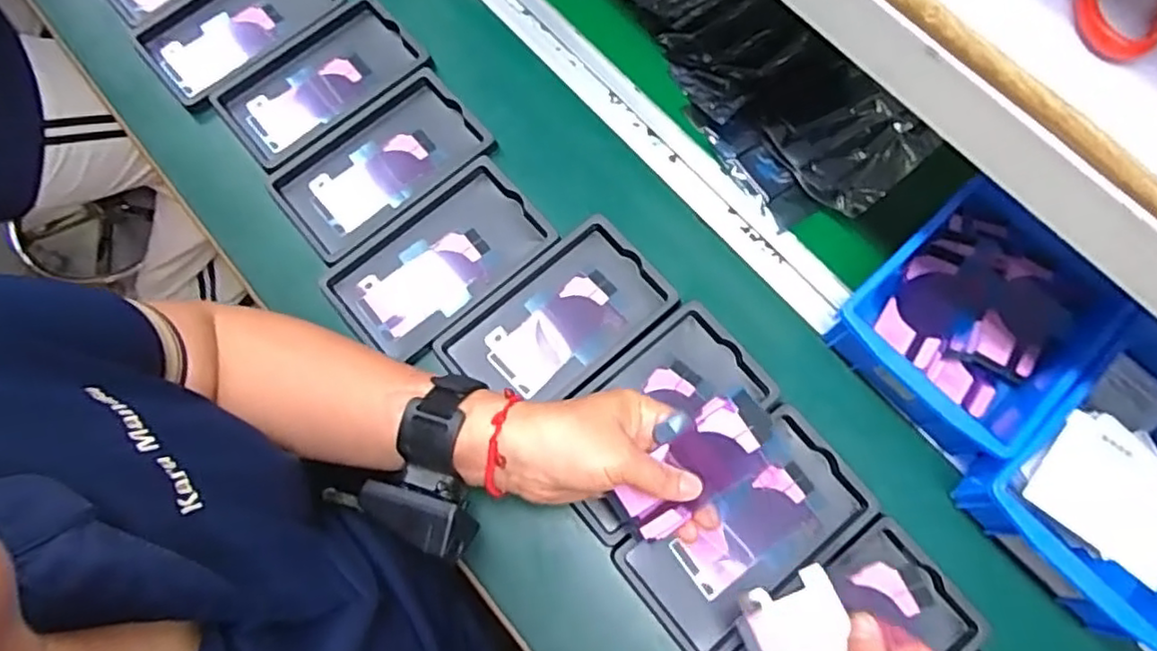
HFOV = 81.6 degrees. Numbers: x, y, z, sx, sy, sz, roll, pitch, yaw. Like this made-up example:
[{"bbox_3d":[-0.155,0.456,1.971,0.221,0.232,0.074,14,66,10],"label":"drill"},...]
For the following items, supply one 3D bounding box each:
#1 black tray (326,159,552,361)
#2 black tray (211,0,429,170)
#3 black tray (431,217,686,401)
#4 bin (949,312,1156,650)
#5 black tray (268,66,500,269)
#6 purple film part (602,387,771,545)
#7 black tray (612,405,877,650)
[{"bbox_3d":[-0.104,-0.049,0.505,0.155,0.015,0.093,-40,77,-11],"label":"black tray"},{"bbox_3d":[-0.210,-0.199,0.554,0.157,0.023,0.092,-39,76,-11],"label":"black tray"},{"bbox_3d":[-0.015,-0.002,0.487,0.154,0.015,0.096,-39,76,-11],"label":"black tray"},{"bbox_3d":[0.353,0.096,0.430,0.189,0.062,0.134,-38,76,-11],"label":"bin"},{"bbox_3d":[-0.155,-0.125,0.530,0.157,0.019,0.095,-38,76,-11],"label":"black tray"},{"bbox_3d":[0.070,0.087,0.396,0.104,0.006,0.047,-44,76,9],"label":"purple film part"},{"bbox_3d":[0.112,0.139,0.447,0.158,0.018,0.090,-37,76,-11],"label":"black tray"}]

